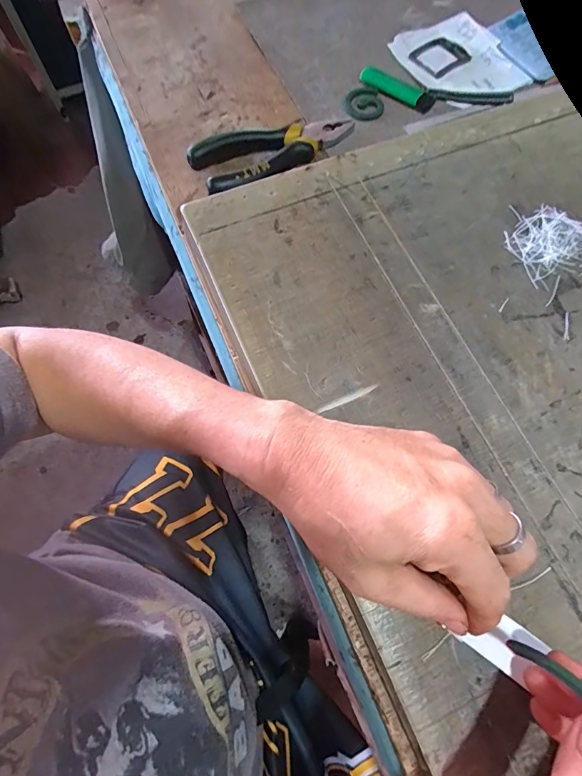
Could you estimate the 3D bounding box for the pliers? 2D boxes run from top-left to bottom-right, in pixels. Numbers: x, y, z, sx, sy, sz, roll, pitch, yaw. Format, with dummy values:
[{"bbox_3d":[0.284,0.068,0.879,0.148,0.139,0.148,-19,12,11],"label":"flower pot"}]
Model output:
[{"bbox_3d":[-0.010,-0.212,0.364,0.155,0.021,0.063,-19,70,-7],"label":"pliers"}]

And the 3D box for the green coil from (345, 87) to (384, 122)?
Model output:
[{"bbox_3d":[0.074,-0.285,0.402,0.038,0.004,0.048,-4,69,-1],"label":"green coil"}]

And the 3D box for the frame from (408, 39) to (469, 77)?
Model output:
[{"bbox_3d":[0.159,-0.357,0.428,0.051,0.004,0.049,-36,73,-12],"label":"frame"}]

